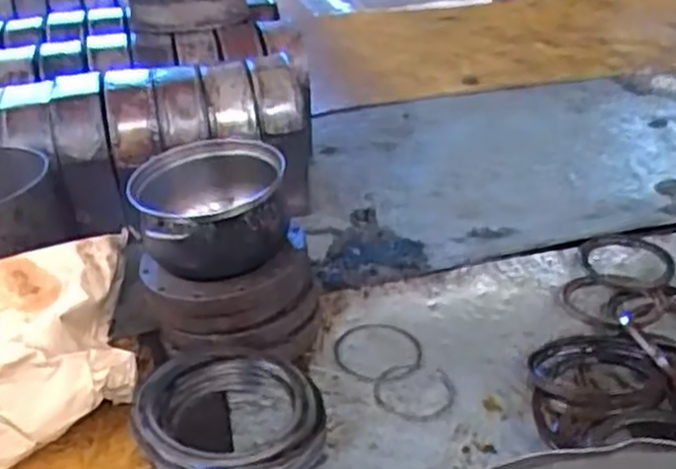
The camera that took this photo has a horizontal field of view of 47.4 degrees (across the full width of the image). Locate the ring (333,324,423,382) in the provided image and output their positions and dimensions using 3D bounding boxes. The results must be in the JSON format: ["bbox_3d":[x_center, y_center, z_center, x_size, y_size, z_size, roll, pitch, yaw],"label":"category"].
[{"bbox_3d":[0.058,0.168,1.096,0.126,0.012,0.115,1,31,-1],"label":"ring"}]

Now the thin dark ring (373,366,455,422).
[{"bbox_3d":[0.105,0.214,1.039,0.112,0.008,0.091,0,43,-8],"label":"thin dark ring"}]

